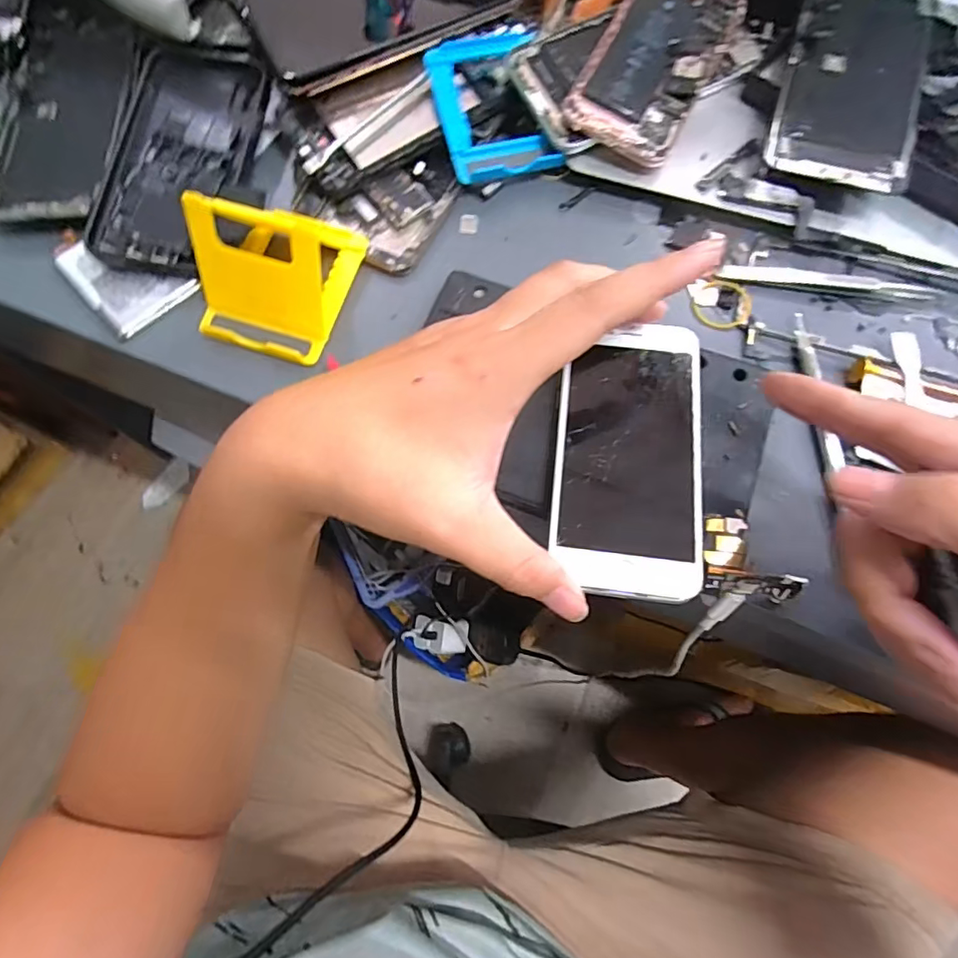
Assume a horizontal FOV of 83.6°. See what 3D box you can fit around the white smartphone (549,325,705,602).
[{"bbox_3d":[0.069,-0.014,0.246,0.065,0.006,0.132,7,72,3],"label":"white smartphone"}]

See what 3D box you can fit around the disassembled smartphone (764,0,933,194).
[{"bbox_3d":[0.217,-0.235,0.307,0.073,0.010,0.153,17,77,7],"label":"disassembled smartphone"}]

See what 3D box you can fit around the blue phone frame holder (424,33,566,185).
[{"bbox_3d":[0.008,-0.223,0.320,0.065,0.012,0.089,-13,86,-5],"label":"blue phone frame holder"}]

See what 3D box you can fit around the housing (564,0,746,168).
[{"bbox_3d":[0.107,-0.253,0.316,0.066,0.011,0.138,27,79,2],"label":"housing"}]

